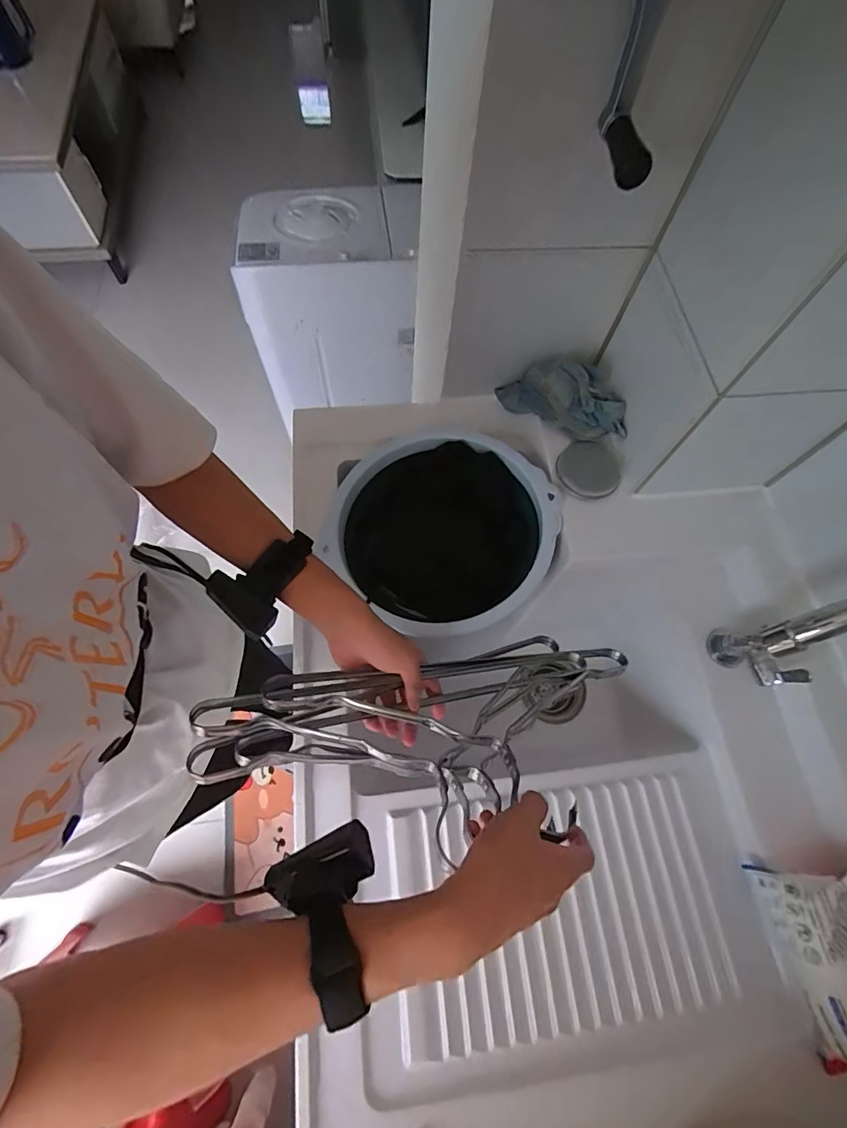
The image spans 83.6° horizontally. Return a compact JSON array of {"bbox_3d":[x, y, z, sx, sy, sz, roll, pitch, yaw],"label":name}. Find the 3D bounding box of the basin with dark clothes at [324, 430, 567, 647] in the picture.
[{"bbox_3d":[0.021,-0.049,0.633,0.265,0.092,0.285,1,67,-3],"label":"basin with dark clothes"}]

